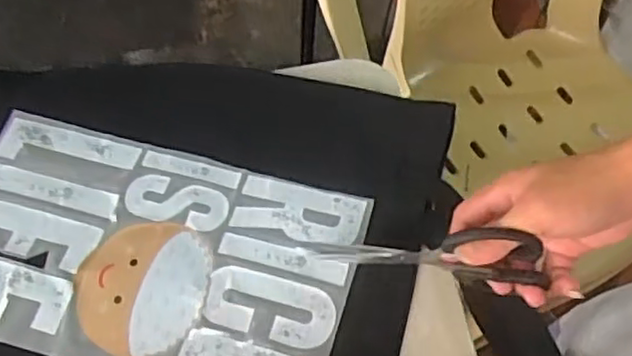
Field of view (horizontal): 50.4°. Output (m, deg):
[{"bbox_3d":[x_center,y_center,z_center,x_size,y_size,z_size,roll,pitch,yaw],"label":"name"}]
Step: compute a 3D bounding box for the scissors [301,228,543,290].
[{"bbox_3d":[0.066,0.059,0.484,0.189,0.068,0.022,-3,58,33],"label":"scissors"}]

